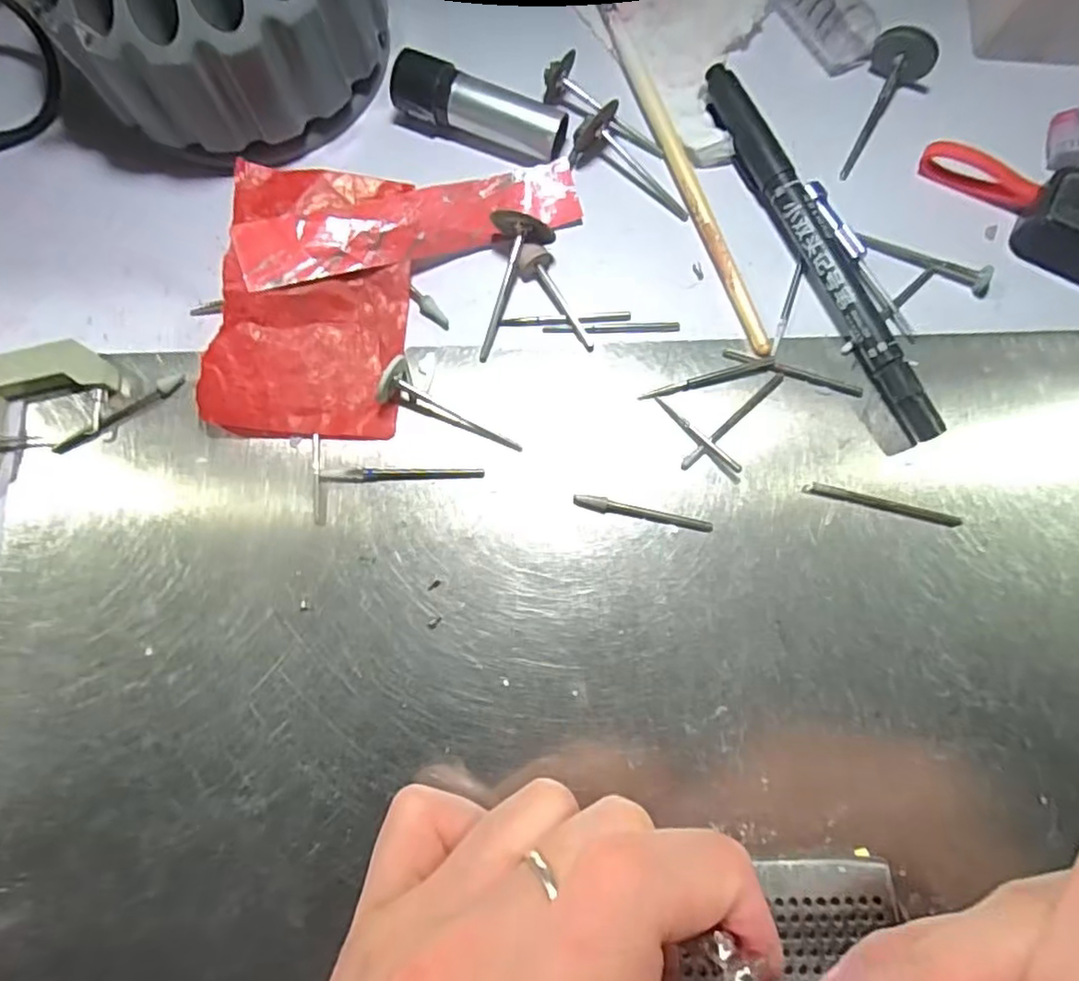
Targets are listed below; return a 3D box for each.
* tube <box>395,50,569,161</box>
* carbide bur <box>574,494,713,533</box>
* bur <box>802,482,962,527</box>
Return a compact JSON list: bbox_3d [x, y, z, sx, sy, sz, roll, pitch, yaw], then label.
[{"bbox_3d":[-0.019,-0.127,0.218,0.059,0.016,0.014,20,77,5],"label":"tube"},{"bbox_3d":[0.031,0.007,0.194,0.041,0.006,0.004,10,77,3],"label":"carbide bur"},{"bbox_3d":[0.102,0.004,0.194,0.045,0.004,0.004,15,77,4],"label":"bur"}]

